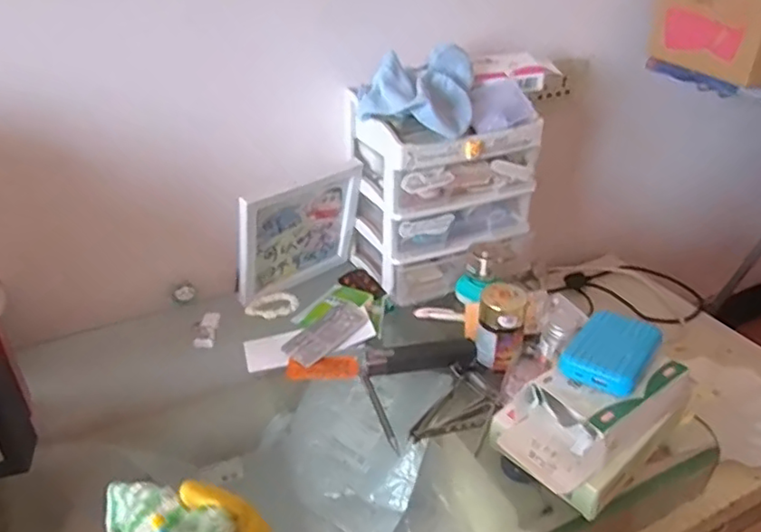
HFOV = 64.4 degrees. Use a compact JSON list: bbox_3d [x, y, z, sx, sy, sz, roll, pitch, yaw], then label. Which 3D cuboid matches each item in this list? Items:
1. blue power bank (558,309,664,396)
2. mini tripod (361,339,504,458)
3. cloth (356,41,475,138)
[{"bbox_3d":[0.212,0.075,0.553,0.064,0.019,0.094,24,40,34],"label":"blue power bank"},{"bbox_3d":[0.048,0.130,0.626,0.141,0.035,0.134,1,33,3],"label":"mini tripod"},{"bbox_3d":[0.046,-0.210,0.711,0.120,0.074,0.122,4,33,8],"label":"cloth"}]

